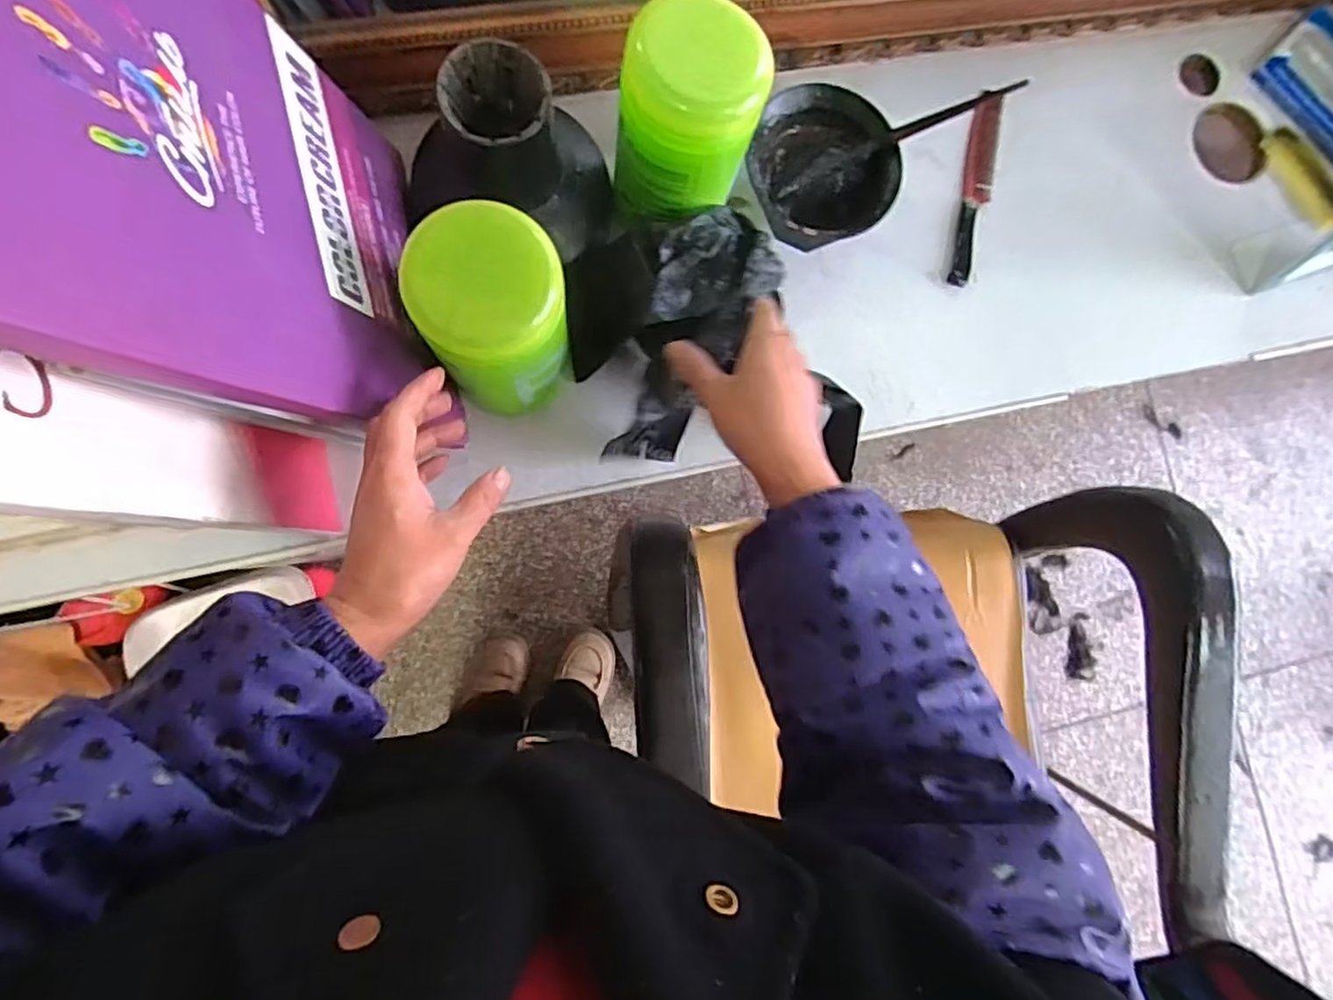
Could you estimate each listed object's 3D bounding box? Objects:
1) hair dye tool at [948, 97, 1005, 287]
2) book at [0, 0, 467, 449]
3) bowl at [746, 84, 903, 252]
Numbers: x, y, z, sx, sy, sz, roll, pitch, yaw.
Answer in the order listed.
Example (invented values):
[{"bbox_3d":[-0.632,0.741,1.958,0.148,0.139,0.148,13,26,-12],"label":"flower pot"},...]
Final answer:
[{"bbox_3d":[0.276,-0.276,0.608,0.029,0.008,0.181,13,83,-4],"label":"hair dye tool"},{"bbox_3d":[-0.215,-0.160,0.339,0.021,0.327,0.246,-15,86,6],"label":"book"},{"bbox_3d":[0.125,-0.270,0.566,0.122,0.049,0.120,1,84,-5],"label":"bowl"}]

